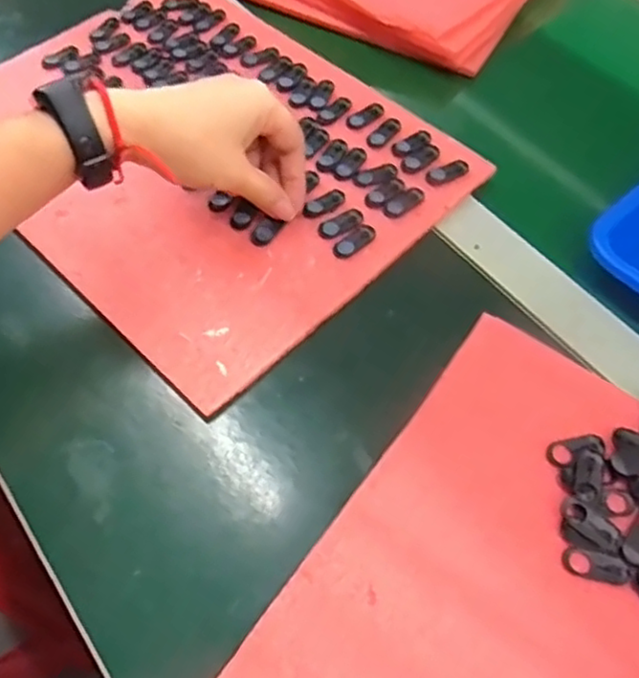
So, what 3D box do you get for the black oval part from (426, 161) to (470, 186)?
[{"bbox_3d":[0.088,-0.114,0.466,0.030,0.005,0.014,-21,61,-15],"label":"black oval part"}]

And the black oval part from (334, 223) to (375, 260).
[{"bbox_3d":[0.023,-0.063,0.433,0.030,0.004,0.014,-35,65,-21],"label":"black oval part"}]

